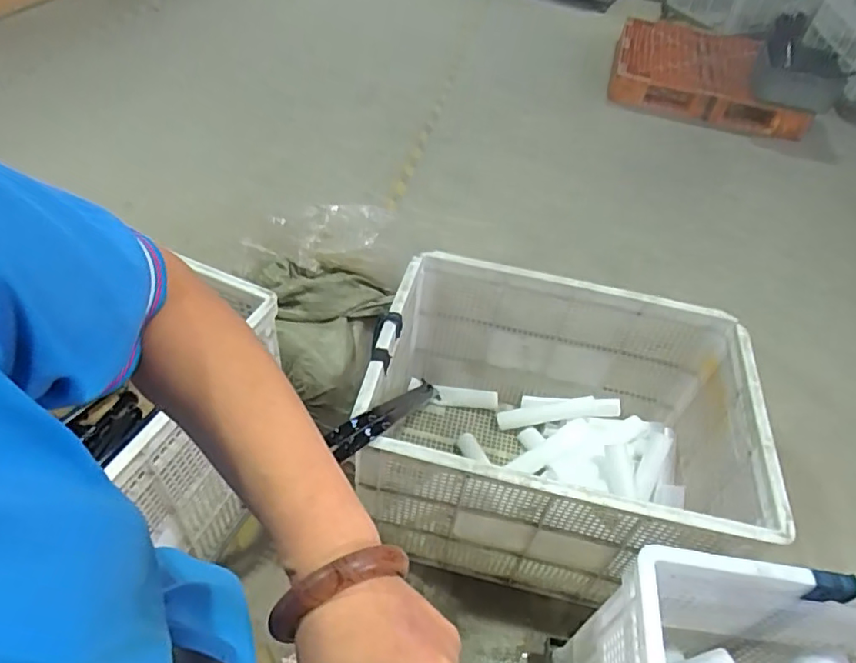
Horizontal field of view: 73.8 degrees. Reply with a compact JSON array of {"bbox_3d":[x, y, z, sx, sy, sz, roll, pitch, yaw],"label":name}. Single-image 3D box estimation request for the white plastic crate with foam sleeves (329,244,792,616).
[{"bbox_3d":[0.281,0.254,1.374,0.809,0.530,0.577,12,47,4],"label":"white plastic crate with foam sleeves"}]

